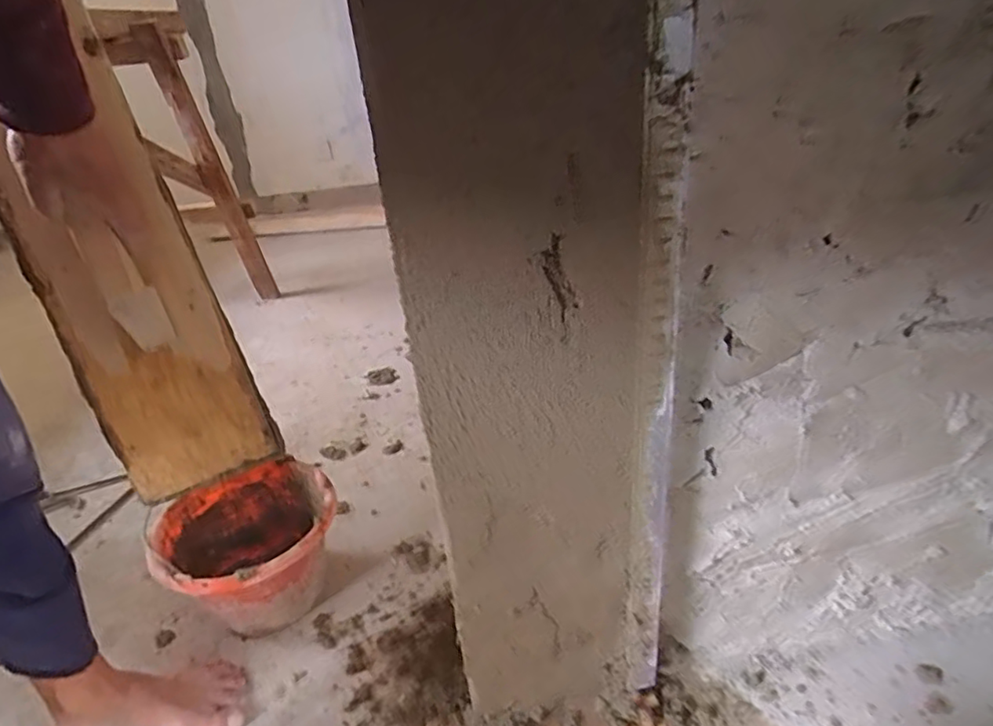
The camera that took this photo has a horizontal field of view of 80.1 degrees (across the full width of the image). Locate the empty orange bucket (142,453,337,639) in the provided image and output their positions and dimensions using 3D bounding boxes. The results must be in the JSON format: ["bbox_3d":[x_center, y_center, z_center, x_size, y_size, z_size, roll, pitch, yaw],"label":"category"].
[{"bbox_3d":[-0.350,0.284,0.864,0.231,0.169,0.229,-5,30,3],"label":"empty orange bucket"}]

